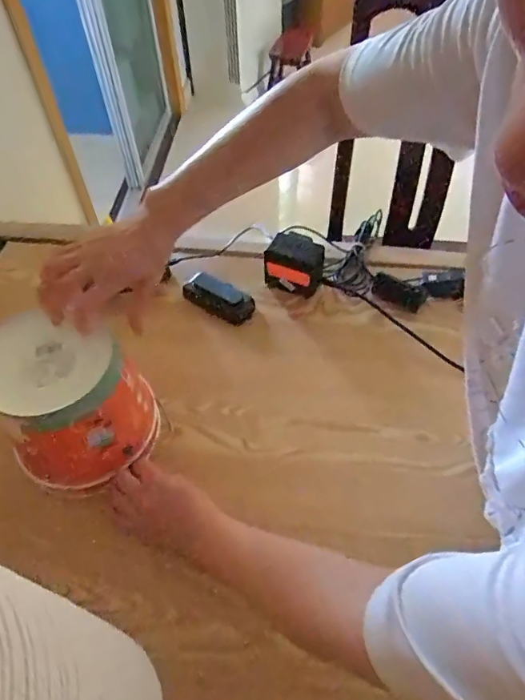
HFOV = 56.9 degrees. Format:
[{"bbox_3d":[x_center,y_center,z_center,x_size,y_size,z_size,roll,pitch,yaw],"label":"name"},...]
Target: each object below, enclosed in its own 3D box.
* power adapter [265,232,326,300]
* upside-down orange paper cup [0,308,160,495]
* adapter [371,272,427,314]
[{"bbox_3d":[0.048,-0.126,0.719,0.089,0.072,0.065,11,53,6],"label":"power adapter"},{"bbox_3d":[-0.202,0.048,0.523,0.140,0.130,0.148,-21,56,-17],"label":"upside-down orange paper cup"},{"bbox_3d":[0.198,-0.082,0.715,0.079,0.021,0.042,24,58,18],"label":"adapter"}]

